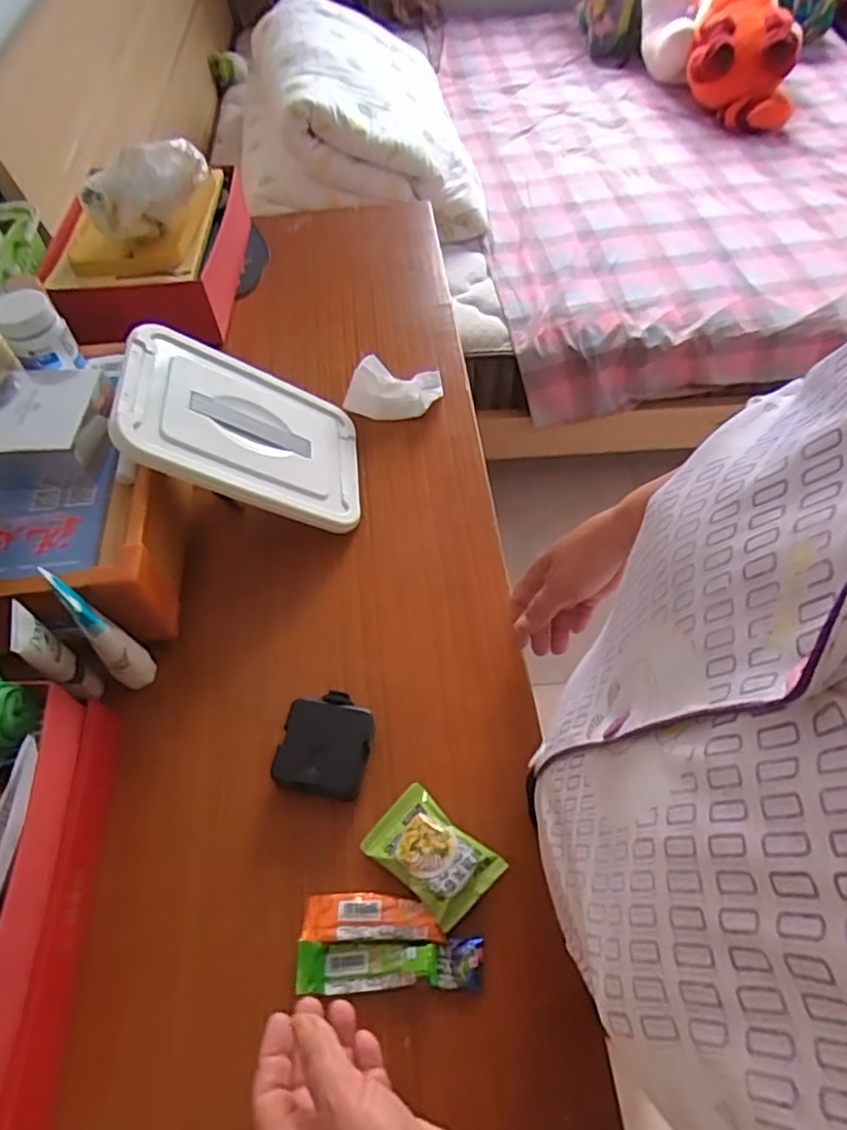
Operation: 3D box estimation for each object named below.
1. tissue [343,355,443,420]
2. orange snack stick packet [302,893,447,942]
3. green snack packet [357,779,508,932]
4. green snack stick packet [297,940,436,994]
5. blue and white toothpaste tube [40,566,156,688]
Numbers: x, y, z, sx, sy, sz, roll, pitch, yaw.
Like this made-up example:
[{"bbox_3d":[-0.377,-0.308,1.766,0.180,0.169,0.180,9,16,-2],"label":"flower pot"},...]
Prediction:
[{"bbox_3d":[-0.030,-0.206,0.774,0.120,0.051,0.059,-19,58,-11],"label":"tissue"},{"bbox_3d":[-0.038,0.258,0.487,0.100,0.009,0.030,-1,56,1],"label":"orange snack stick packet"},{"bbox_3d":[0.007,0.219,0.506,0.096,0.017,0.063,37,64,23],"label":"green snack packet"},{"bbox_3d":[-0.040,0.282,0.468,0.094,0.014,0.030,-1,56,1],"label":"green snack stick packet"},{"bbox_3d":[-0.264,0.056,0.549,0.049,0.135,0.031,38,65,24],"label":"blue and white toothpaste tube"}]

